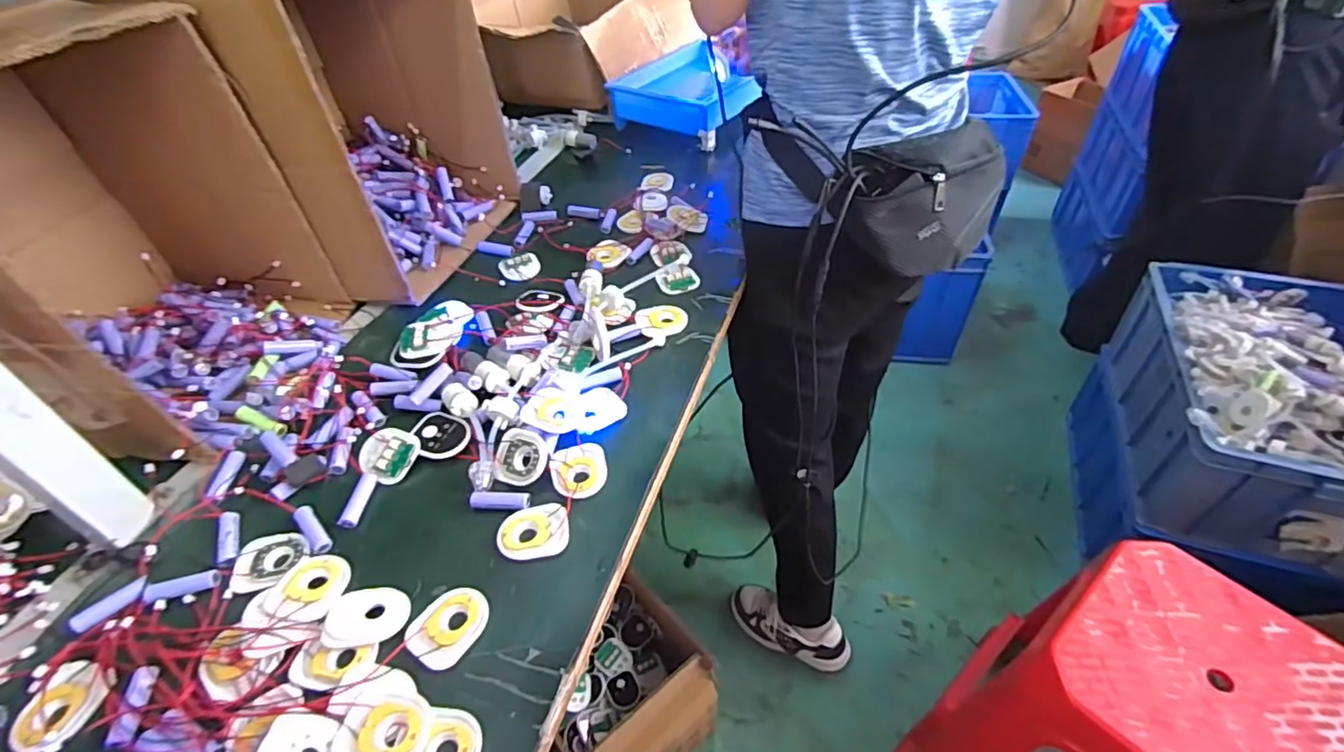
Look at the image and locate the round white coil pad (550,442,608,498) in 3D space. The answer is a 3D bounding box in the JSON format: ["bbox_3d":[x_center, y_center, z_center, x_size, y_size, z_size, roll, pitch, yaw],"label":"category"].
[{"bbox_3d":[-0.085,0.082,0.549,0.048,0.006,0.067,-14,45,-11],"label":"round white coil pad"}]

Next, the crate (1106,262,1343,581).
[{"bbox_3d":[1.027,0.045,1.035,0.364,0.282,0.485,15,47,18],"label":"crate"}]

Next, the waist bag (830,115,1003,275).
[{"bbox_3d":[0.279,-0.192,0.676,0.216,0.128,0.072,-11,45,-8],"label":"waist bag"}]

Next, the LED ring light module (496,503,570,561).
[{"bbox_3d":[-0.115,0.131,0.508,0.058,0.008,0.049,-4,44,-1],"label":"LED ring light module"}]

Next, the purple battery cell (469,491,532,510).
[{"bbox_3d":[-0.150,0.110,0.532,0.052,0.012,0.015,2,44,5],"label":"purple battery cell"}]

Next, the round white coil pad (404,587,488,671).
[{"bbox_3d":[-0.170,0.188,0.455,0.050,0.011,0.058,17,47,20],"label":"round white coil pad"}]

